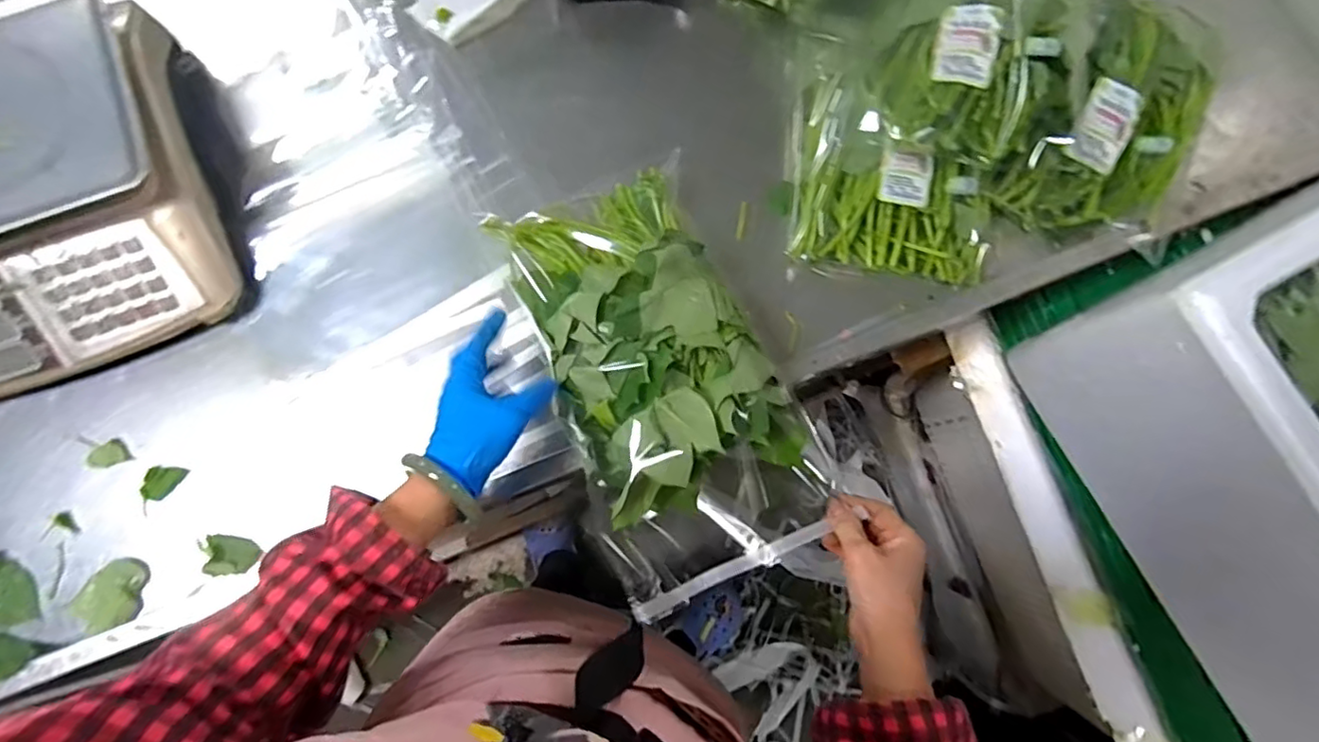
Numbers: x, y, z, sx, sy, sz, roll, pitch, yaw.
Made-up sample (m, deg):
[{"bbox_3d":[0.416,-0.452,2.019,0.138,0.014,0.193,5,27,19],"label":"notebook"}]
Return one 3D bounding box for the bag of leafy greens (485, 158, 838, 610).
[{"bbox_3d":[-0.006,-0.008,0.551,0.190,0.104,0.381,-24,80,-4],"label":"bag of leafy greens"}]

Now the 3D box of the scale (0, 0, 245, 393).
[{"bbox_3d":[-0.631,-0.166,0.611,0.355,0.120,0.342,-21,80,-3],"label":"scale"}]

